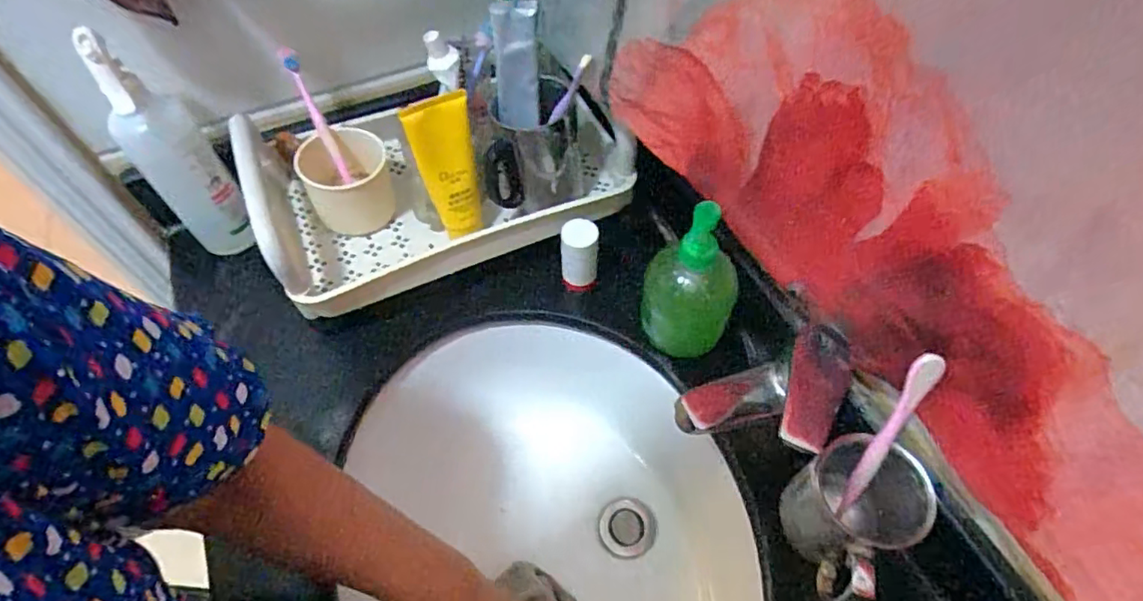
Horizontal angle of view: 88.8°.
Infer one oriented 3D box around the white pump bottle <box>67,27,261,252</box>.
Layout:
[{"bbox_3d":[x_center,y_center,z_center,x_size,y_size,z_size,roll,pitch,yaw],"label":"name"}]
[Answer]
[{"bbox_3d":[-0.377,-0.137,0.553,0.068,0.221,0.050,-40,64,-21],"label":"white pump bottle"}]

